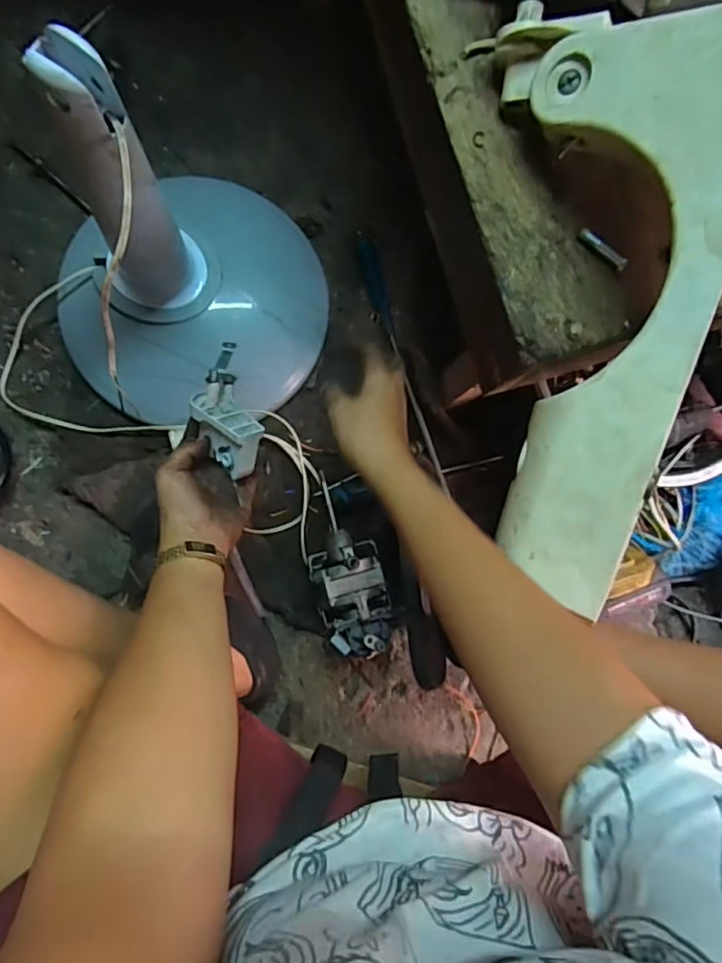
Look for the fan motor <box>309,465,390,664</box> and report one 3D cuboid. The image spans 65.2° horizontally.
[{"bbox_3d":[-0.016,0.094,0.620,0.074,0.084,0.180,-11,87,-8],"label":"fan motor"}]

